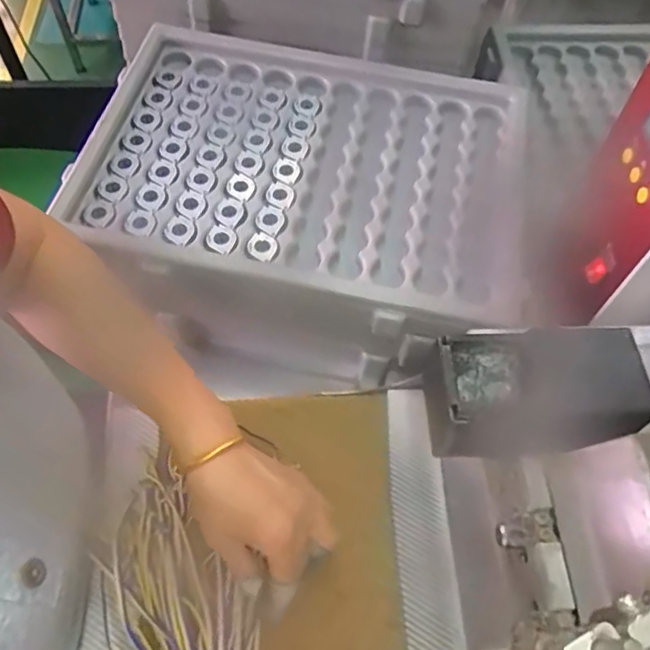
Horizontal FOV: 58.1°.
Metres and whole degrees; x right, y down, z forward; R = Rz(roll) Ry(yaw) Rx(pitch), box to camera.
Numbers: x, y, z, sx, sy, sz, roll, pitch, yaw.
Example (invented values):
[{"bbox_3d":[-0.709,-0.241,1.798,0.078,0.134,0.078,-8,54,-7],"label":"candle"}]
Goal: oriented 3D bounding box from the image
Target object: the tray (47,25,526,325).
[{"bbox_3d":[-0.020,-0.149,0.537,0.384,0.029,0.279,14,60,6],"label":"tray"}]

